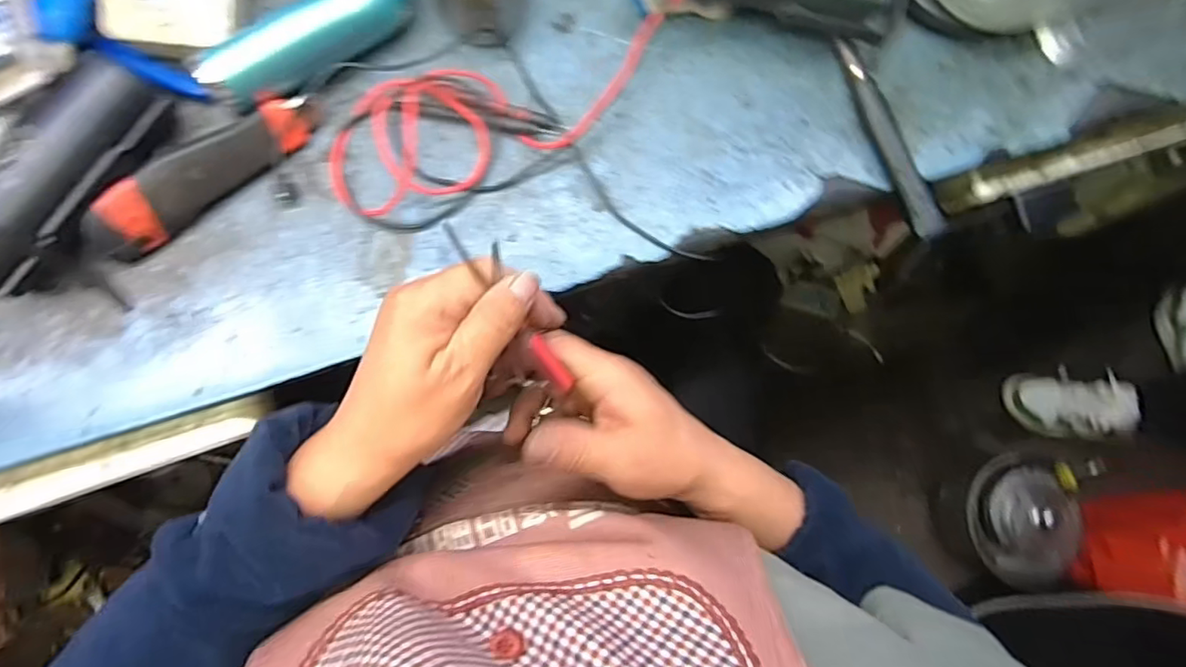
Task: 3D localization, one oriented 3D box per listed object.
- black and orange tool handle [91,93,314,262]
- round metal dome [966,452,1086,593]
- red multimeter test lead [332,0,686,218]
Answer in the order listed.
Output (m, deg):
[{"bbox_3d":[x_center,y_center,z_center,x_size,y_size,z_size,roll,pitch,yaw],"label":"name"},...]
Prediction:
[{"bbox_3d":[-0.244,-0.104,0.370,0.146,0.032,0.032,-37,87,-9],"label":"black and orange tool handle"},{"bbox_3d":[0.799,0.342,1.061,0.191,0.066,0.227,9,81,-4],"label":"round metal dome"},{"bbox_3d":[-0.053,-0.157,0.388,0.256,0.042,0.083,-19,84,-7],"label":"red multimeter test lead"}]

